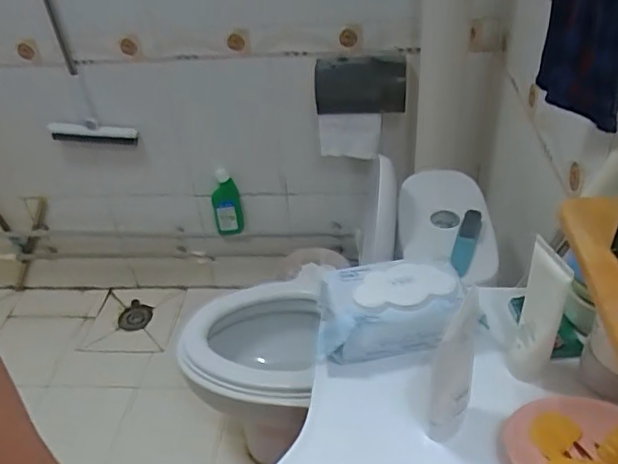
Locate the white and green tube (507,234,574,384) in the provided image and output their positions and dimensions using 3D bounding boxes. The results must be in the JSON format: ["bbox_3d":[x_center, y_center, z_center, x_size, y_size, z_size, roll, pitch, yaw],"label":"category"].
[{"bbox_3d":[0.236,0.086,0.573,0.040,0.162,0.034,17,44,26],"label":"white and green tube"}]

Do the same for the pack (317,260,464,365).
[{"bbox_3d":[0.097,0.096,0.686,0.177,0.075,0.113,-4,38,2],"label":"pack"}]

